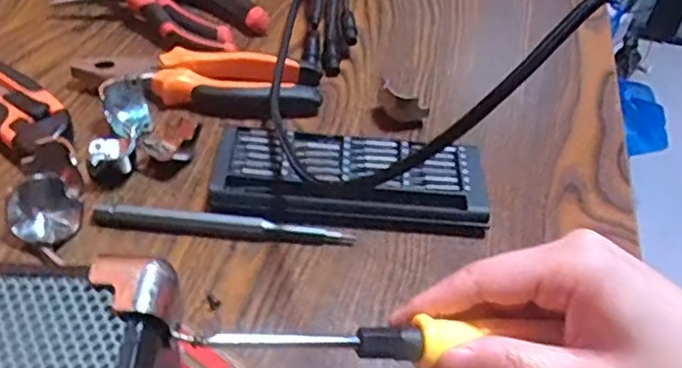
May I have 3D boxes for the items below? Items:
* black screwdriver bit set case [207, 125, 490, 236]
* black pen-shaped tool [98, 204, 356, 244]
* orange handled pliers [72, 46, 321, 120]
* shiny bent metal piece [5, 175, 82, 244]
[{"bbox_3d":[0.005,-0.003,0.391,0.155,0.016,0.069,6,44,-2],"label":"black screwdriver bit set case"},{"bbox_3d":[-0.062,0.020,0.361,0.136,0.012,0.011,4,44,-4],"label":"black pen-shaped tool"},{"bbox_3d":[-0.093,-0.070,0.447,0.155,0.020,0.061,10,44,2],"label":"orange handled pliers"},{"bbox_3d":[-0.154,0.014,0.347,0.034,0.024,0.029,-16,49,-23],"label":"shiny bent metal piece"}]

